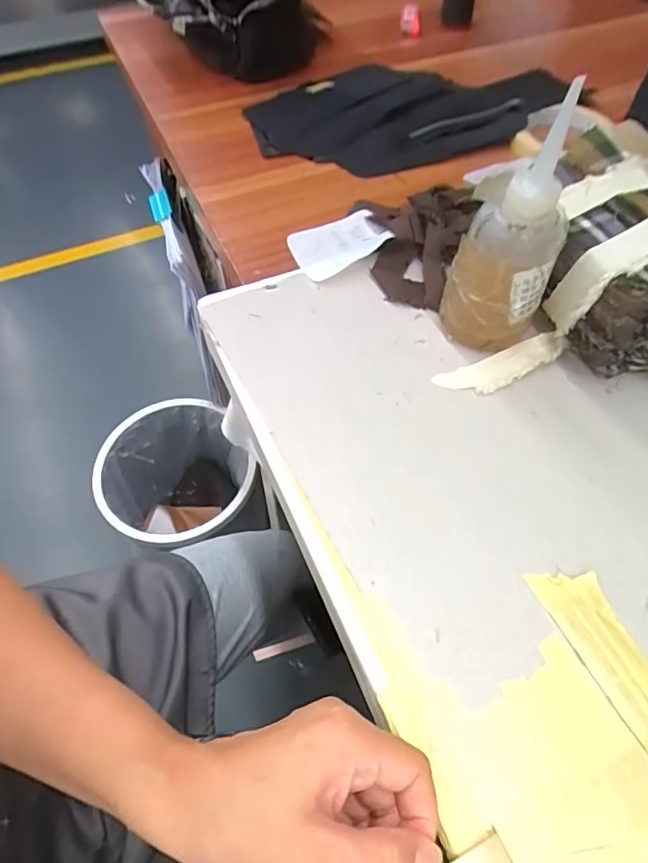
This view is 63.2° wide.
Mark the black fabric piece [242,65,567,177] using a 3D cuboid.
[{"bbox_3d":[0.089,-0.353,0.576,0.330,0.026,0.190,-18,59,-13],"label":"black fabric piece"}]

